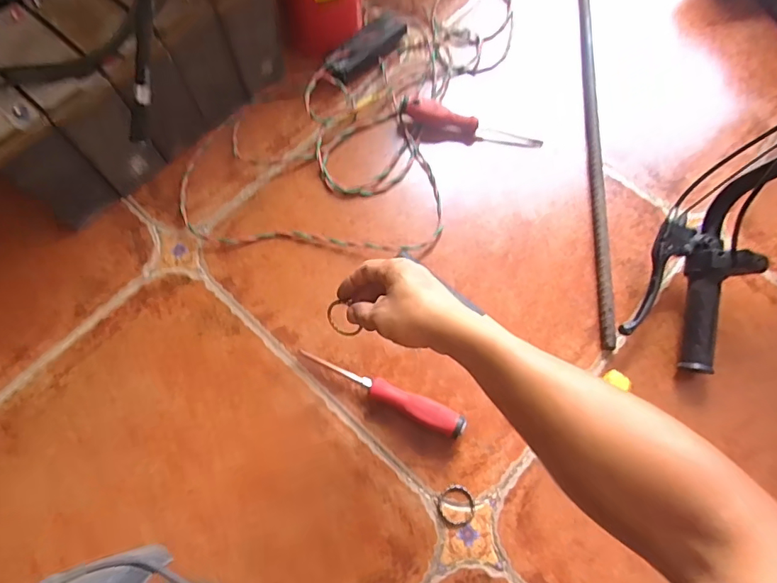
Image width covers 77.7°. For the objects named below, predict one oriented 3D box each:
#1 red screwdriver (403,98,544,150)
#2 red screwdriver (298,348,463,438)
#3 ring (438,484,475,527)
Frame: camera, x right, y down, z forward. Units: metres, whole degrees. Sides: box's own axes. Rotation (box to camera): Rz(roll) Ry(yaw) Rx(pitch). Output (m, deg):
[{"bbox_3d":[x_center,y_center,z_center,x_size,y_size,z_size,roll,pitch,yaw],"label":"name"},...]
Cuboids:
[{"bbox_3d":[0.122,-0.239,0.698,0.205,0.035,0.052,9,70,2],"label":"red screwdriver"},{"bbox_3d":[-0.010,0.119,0.565,0.205,0.036,0.030,25,71,7],"label":"red screwdriver"},{"bbox_3d":[0.076,0.238,0.536,0.041,0.004,0.042,1,70,-1],"label":"ring"}]

